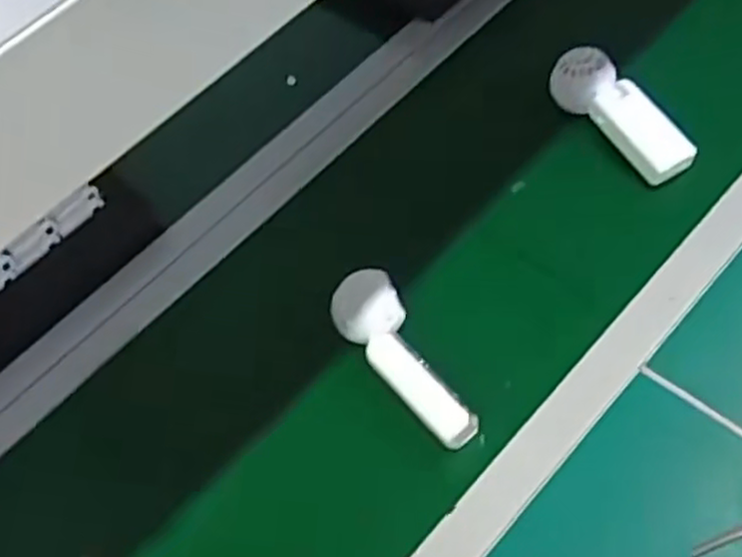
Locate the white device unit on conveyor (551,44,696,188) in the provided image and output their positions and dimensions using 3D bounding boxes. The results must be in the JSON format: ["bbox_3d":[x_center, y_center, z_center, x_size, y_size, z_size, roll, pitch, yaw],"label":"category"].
[{"bbox_3d":[0.245,-0.160,0.711,0.049,0.044,0.166,-27,64,-10],"label":"white device unit on conveyor"}]

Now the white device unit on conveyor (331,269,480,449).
[{"bbox_3d":[0.024,0.069,0.610,0.056,0.046,0.175,-29,65,-11],"label":"white device unit on conveyor"}]

